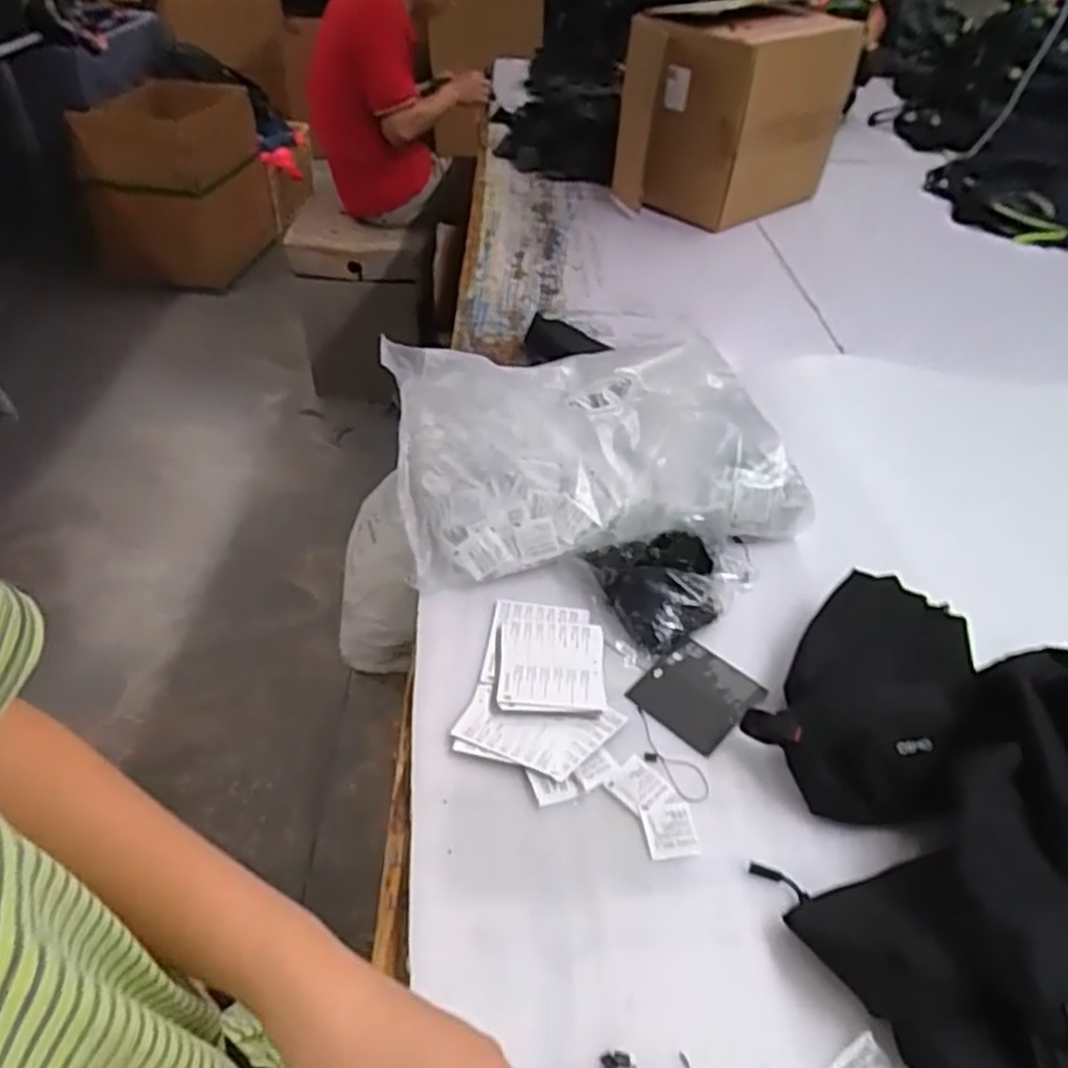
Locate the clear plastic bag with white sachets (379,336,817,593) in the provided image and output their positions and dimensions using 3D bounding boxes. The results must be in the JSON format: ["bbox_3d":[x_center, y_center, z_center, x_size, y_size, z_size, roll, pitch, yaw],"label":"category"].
[{"bbox_3d":[0.057,-0.107,0.875,0.427,0.121,0.346,-7,43,-11],"label":"clear plastic bag with white sachets"}]

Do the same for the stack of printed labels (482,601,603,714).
[{"bbox_3d":[0.009,0.110,0.689,0.105,0.012,0.128,3,42,0],"label":"stack of printed labels"}]

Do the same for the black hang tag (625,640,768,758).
[{"bbox_3d":[0.146,0.139,0.675,0.098,0.010,0.089,-32,53,-33],"label":"black hang tag"}]

